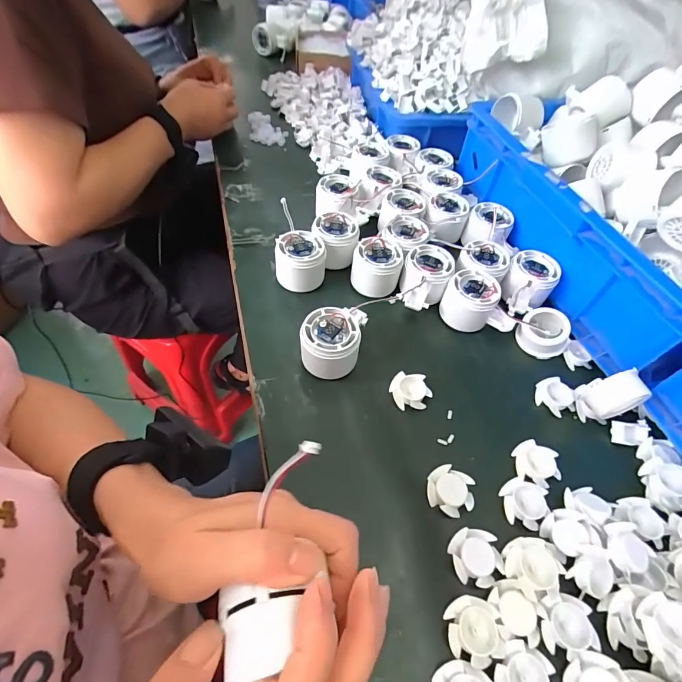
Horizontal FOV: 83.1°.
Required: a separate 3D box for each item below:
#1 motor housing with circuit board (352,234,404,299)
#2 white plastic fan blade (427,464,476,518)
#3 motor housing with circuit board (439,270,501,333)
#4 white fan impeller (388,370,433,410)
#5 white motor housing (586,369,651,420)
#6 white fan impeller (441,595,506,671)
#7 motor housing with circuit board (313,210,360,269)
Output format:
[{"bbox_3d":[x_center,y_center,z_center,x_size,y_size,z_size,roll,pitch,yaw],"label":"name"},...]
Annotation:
[{"bbox_3d":[0.043,-0.089,0.472,0.057,0.051,0.056,11,54,4],"label":"motor housing with circuit board"},{"bbox_3d":[0.096,0.131,0.337,0.040,0.012,0.039,2,54,-3],"label":"white plastic fan blade"},{"bbox_3d":[0.150,-0.046,0.451,0.056,0.049,0.056,2,54,-3],"label":"motor housing with circuit board"},{"bbox_3d":[0.071,0.052,0.394,0.040,0.015,0.035,0,54,-5],"label":"white fan impeller"},{"bbox_3d":[0.264,0.055,0.370,0.050,0.055,0.026,-7,55,-10],"label":"white motor housing"},{"bbox_3d":[0.096,0.207,0.275,0.038,0.008,0.039,0,54,-5],"label":"white fan impeller"},{"bbox_3d":[-0.006,-0.123,0.491,0.056,0.054,0.058,2,54,-3],"label":"motor housing with circuit board"}]

